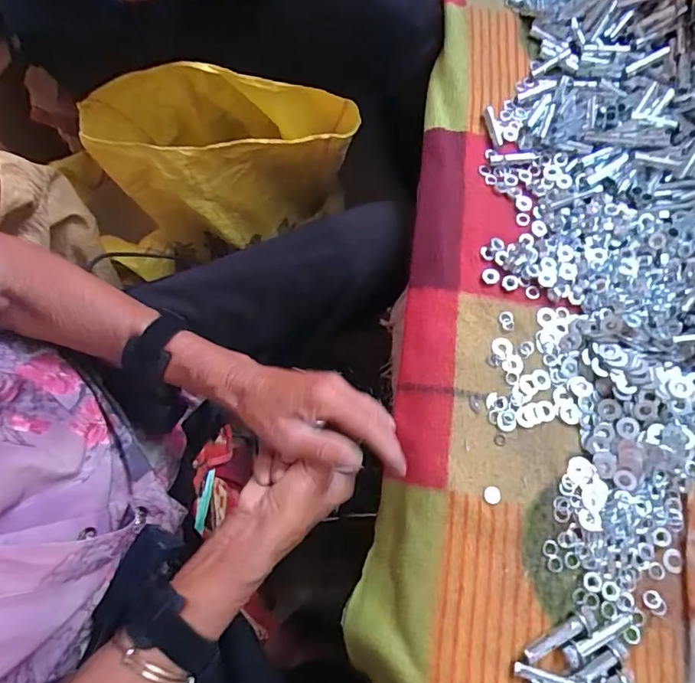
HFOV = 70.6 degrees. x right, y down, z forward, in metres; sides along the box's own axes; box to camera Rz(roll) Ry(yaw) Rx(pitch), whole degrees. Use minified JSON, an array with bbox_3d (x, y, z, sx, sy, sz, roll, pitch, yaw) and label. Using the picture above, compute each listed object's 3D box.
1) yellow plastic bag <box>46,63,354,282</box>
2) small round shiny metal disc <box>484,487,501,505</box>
[{"bbox_3d":[-0.167,-0.229,0.642,0.326,0.223,0.191,-19,73,-4],"label":"yellow plastic bag"},{"bbox_3d":[0.114,0.121,0.385,0.013,0.004,0.013,4,73,2],"label":"small round shiny metal disc"}]

